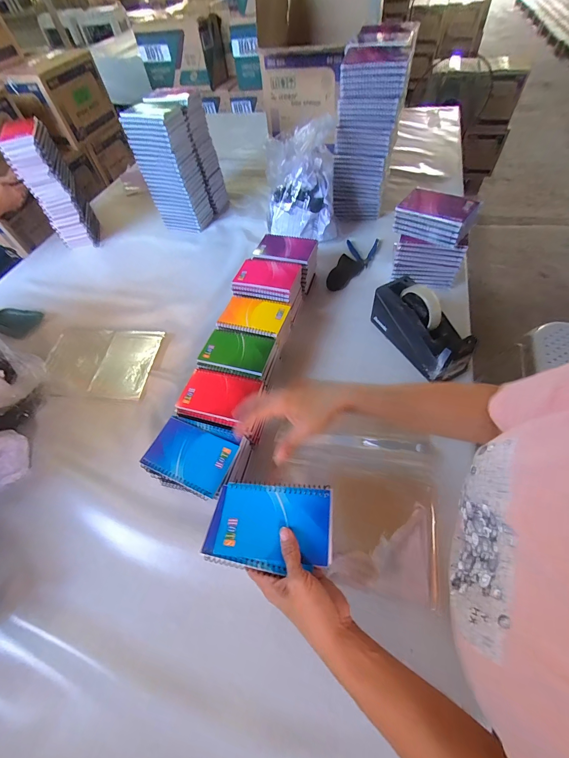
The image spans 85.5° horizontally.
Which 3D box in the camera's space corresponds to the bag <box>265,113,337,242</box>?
[{"bbox_3d":[0.046,-0.495,0.779,0.182,0.219,0.140,0,57,5],"label":"bag"}]

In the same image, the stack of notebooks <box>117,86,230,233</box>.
[{"bbox_3d":[-0.293,-0.605,0.877,0.149,0.291,0.194,17,60,16],"label":"stack of notebooks"}]

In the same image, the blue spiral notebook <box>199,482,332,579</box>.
[{"bbox_3d":[-0.019,0.174,0.370,0.148,0.013,0.091,0,63,6],"label":"blue spiral notebook"}]

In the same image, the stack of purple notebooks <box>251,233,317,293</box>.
[{"bbox_3d":[0.005,-0.269,0.722,0.136,0.088,0.098,13,59,14],"label":"stack of purple notebooks"}]

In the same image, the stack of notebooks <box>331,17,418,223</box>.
[{"bbox_3d":[0.214,-0.618,0.784,0.137,0.332,0.199,13,59,13],"label":"stack of notebooks"}]

